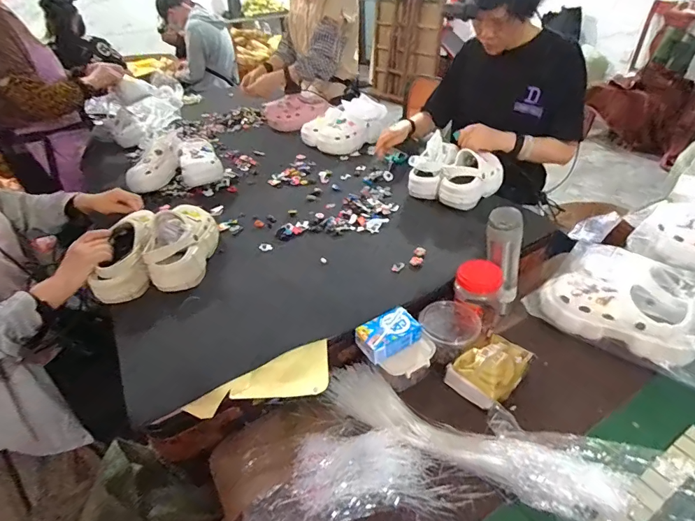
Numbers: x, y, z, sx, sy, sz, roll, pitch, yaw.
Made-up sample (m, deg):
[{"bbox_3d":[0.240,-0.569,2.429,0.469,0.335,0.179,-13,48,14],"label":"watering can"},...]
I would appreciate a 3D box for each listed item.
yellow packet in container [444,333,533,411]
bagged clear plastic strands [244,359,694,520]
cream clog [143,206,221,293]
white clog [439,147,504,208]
[{"bbox_3d":[0.258,0.193,0.739,0.134,0.051,0.100,-28,43,-29],"label":"yellow packet in container"},{"bbox_3d":[0.234,0.290,0.624,0.772,0.053,0.295,1,37,7],"label":"bagged clear plastic strands"},{"bbox_3d":[-0.368,-0.049,0.926,0.109,0.110,0.254,-5,37,-2],"label":"cream clog"},{"bbox_3d":[0.328,-0.214,1.096,0.121,0.095,0.204,24,45,33],"label":"white clog"}]

